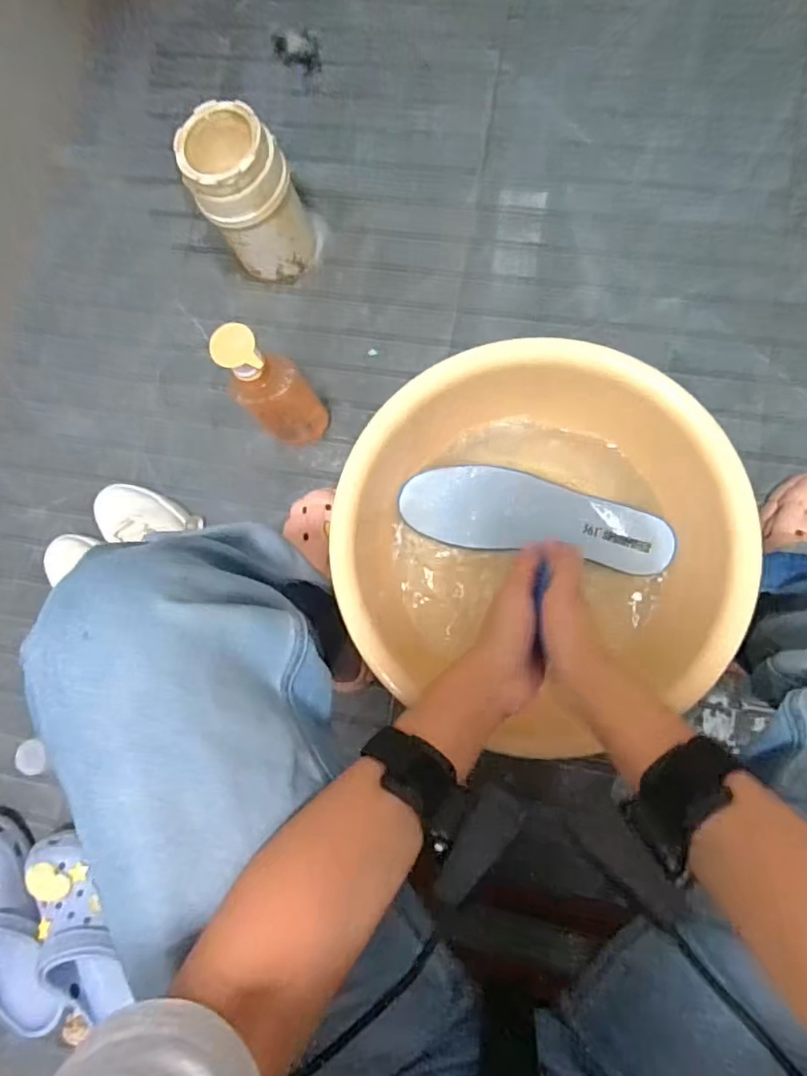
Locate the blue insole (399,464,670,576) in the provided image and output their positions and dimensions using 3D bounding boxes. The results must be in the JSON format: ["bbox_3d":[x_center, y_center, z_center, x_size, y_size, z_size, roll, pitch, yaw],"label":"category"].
[{"bbox_3d":[0.118,-0.020,0.528,0.232,0.026,0.071,9,84,7],"label":"blue insole"}]

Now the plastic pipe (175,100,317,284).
[{"bbox_3d":[-0.182,-0.408,0.712,0.108,0.168,0.111,-1,83,6],"label":"plastic pipe"}]

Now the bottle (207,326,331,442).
[{"bbox_3d":[-0.138,-0.158,0.648,0.058,0.234,0.072,40,88,9],"label":"bottle"}]

